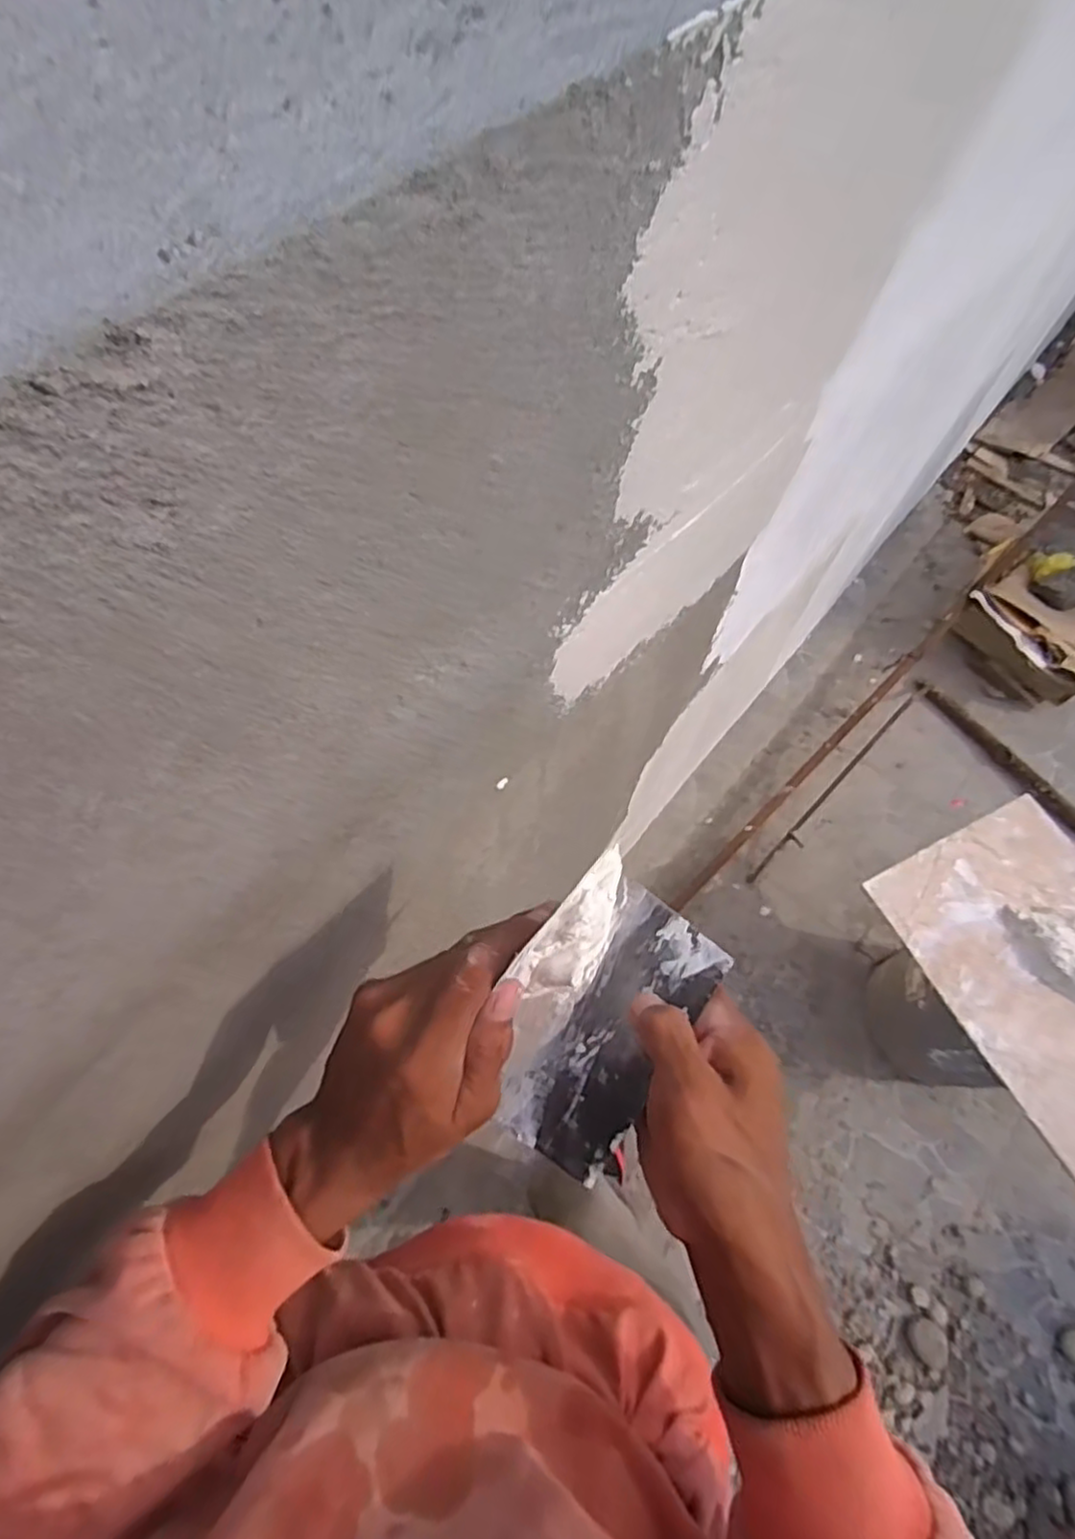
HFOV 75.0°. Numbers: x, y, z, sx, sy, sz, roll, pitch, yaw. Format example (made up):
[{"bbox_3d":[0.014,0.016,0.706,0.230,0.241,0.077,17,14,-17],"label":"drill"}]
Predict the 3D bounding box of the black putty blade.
[{"bbox_3d":[0.038,0.125,0.341,0.063,0.004,0.130,22,70,38],"label":"black putty blade"}]

